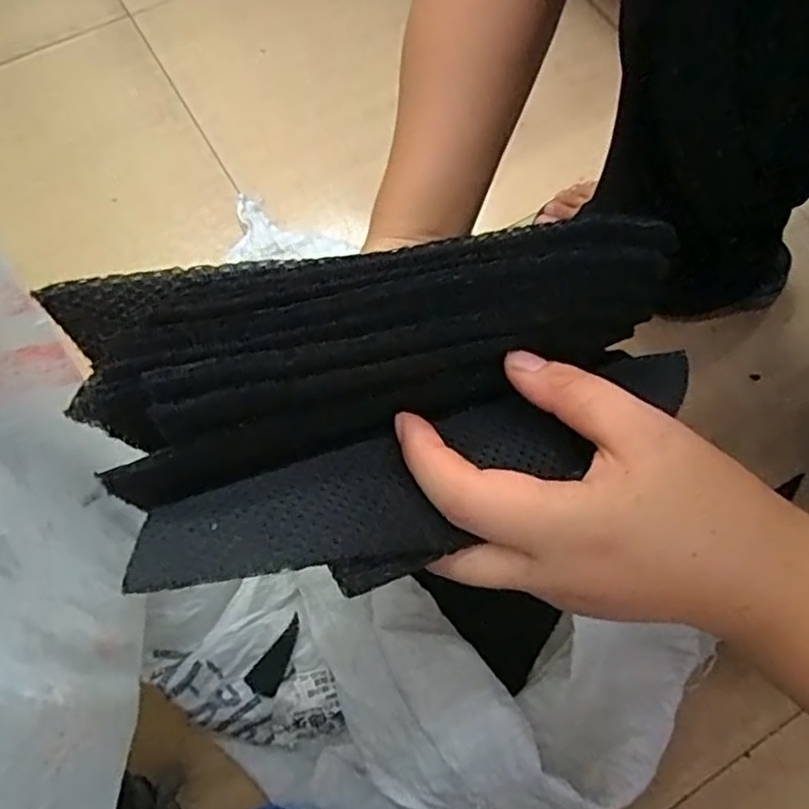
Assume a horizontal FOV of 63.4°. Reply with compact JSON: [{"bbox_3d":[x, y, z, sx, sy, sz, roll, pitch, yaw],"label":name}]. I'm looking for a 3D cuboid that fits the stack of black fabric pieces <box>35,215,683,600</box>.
[{"bbox_3d":[0.006,-0.006,0.217,0.195,0.056,0.095,-16,68,-23],"label":"stack of black fabric pieces"}]

